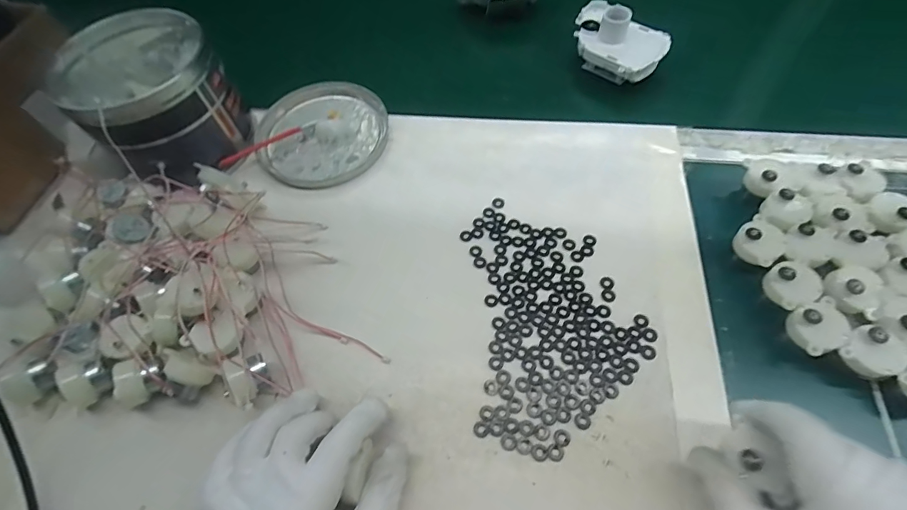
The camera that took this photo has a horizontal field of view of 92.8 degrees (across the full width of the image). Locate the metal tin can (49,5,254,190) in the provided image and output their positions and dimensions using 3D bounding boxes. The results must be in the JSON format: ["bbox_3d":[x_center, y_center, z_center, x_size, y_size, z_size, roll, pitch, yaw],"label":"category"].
[{"bbox_3d":[-0.270,-0.143,0.407,0.148,0.103,0.119,39,70,22],"label":"metal tin can"}]

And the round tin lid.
[{"bbox_3d":[-0.131,-0.126,0.434,0.127,0.011,0.128,-2,61,3],"label":"round tin lid"}]

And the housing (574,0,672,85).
[{"bbox_3d":[0.169,-0.221,0.449,0.100,0.053,0.075,33,68,20],"label":"housing"}]

